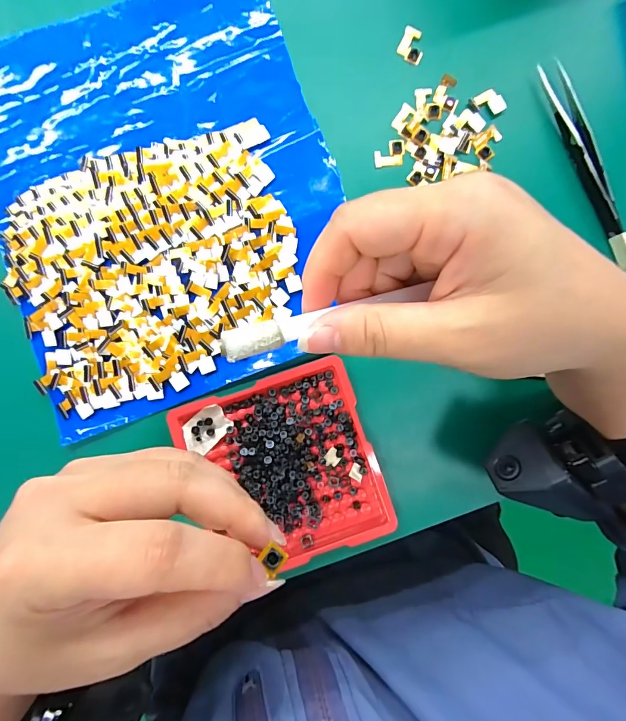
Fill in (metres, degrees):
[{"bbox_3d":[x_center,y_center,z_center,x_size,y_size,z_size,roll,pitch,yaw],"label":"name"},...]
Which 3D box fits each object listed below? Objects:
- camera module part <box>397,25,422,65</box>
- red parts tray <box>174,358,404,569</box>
[{"bbox_3d":[0.059,-0.185,0.223,0.015,0.004,0.019,23,88,-1],"label":"camera module part"},{"bbox_3d":[-0.015,0.059,0.211,0.096,0.009,0.099,-19,89,-2],"label":"red parts tray"}]

